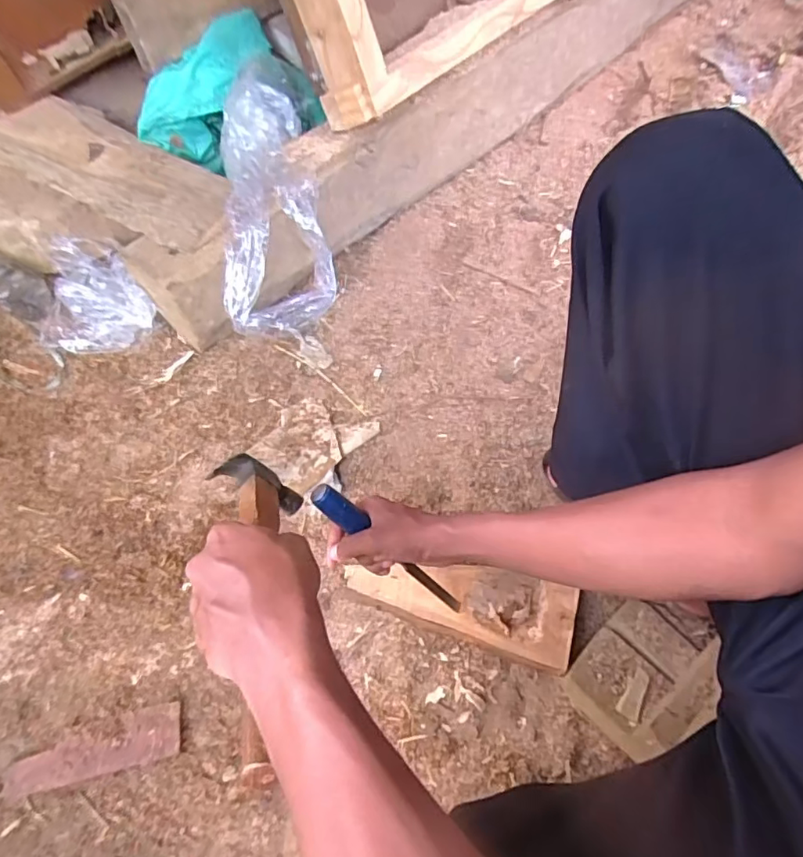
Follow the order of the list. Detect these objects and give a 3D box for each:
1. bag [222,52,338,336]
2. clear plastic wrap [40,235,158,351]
[{"bbox_3d":[-0.208,-0.405,0.918,0.152,0.183,0.539,-8,59,-1],"label":"bag"},{"bbox_3d":[-0.508,-0.205,0.888,0.168,0.055,0.231,-33,63,-15],"label":"clear plastic wrap"}]

